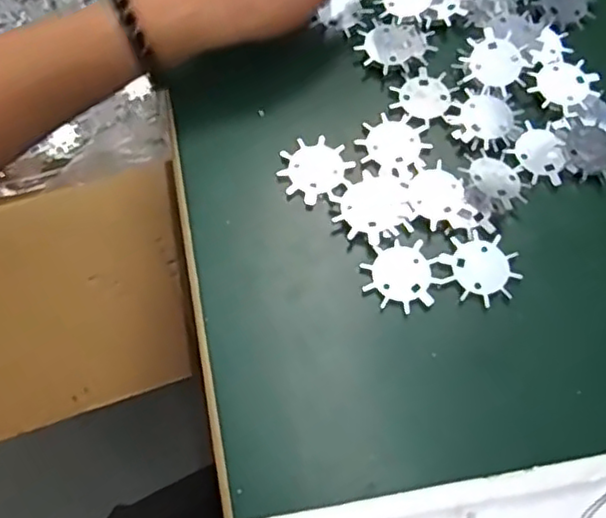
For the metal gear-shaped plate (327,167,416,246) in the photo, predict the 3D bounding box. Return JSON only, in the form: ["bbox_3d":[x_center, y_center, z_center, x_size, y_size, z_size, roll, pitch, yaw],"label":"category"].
[{"bbox_3d":[0.036,-0.028,0.354,0.040,0.006,0.042,0,67,-1],"label":"metal gear-shaped plate"}]

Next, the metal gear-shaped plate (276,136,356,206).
[{"bbox_3d":[0.007,-0.050,0.364,0.038,0.004,0.035,0,67,-1],"label":"metal gear-shaped plate"}]

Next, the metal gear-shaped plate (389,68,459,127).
[{"bbox_3d":[0.071,-0.094,0.384,0.036,0.004,0.034,0,67,-1],"label":"metal gear-shaped plate"}]

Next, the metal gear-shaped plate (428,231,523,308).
[{"bbox_3d":[0.090,0.004,0.343,0.041,0.005,0.037,33,71,12],"label":"metal gear-shaped plate"}]

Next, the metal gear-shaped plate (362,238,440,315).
[{"bbox_3d":[0.049,0.009,0.341,0.035,0.004,0.036,1,70,-2],"label":"metal gear-shaped plate"}]

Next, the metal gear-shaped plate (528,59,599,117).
[{"bbox_3d":[0.149,-0.099,0.381,0.038,0.004,0.033,-29,71,-13],"label":"metal gear-shaped plate"}]

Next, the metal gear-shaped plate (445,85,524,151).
[{"bbox_3d":[0.102,-0.078,0.375,0.038,0.007,0.038,0,67,-1],"label":"metal gear-shaped plate"}]

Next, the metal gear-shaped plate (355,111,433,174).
[{"bbox_3d":[0.050,-0.065,0.371,0.037,0.004,0.037,0,67,-1],"label":"metal gear-shaped plate"}]

